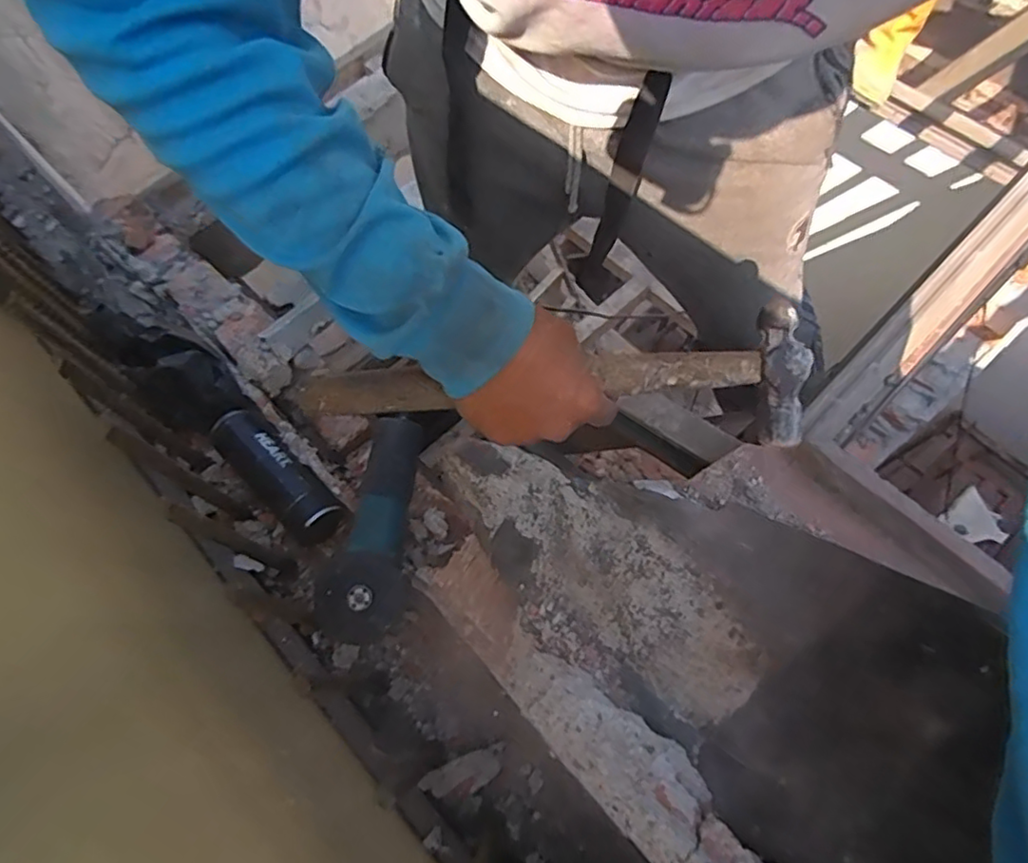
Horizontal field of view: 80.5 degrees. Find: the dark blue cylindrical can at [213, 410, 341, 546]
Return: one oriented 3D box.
[{"bbox_3d":[-0.327,0.065,0.845,0.234,0.074,0.077,40,75,17],"label":"dark blue cylindrical can"}]

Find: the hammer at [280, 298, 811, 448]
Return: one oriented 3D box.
[{"bbox_3d":[0.028,-0.029,0.408,0.330,0.033,0.087,-4,95,-4],"label":"hammer"}]

